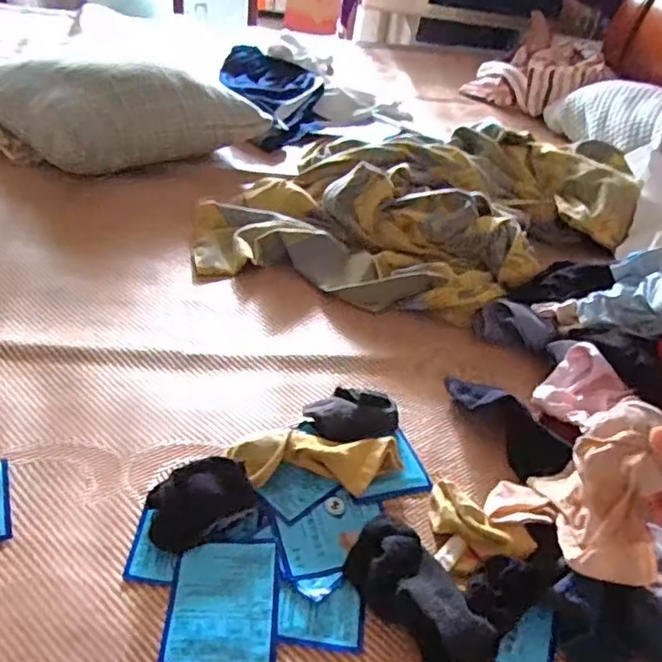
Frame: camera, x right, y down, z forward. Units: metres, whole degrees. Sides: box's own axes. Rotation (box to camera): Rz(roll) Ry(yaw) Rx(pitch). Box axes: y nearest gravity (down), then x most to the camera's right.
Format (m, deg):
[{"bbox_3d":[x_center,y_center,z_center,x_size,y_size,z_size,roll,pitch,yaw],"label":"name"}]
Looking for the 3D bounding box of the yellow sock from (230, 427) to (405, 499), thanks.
[{"bbox_3d":[-0.013,0.127,0.617,0.163,0.026,0.058,7,38,-3],"label":"yellow sock"}]

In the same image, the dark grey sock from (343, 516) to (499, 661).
[{"bbox_3d":[0.070,0.214,0.519,0.071,0.052,0.139,-18,47,-28],"label":"dark grey sock"}]

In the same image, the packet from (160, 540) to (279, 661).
[{"bbox_3d":[-0.088,0.223,0.520,0.087,0.006,0.107,4,38,-6],"label":"packet"}]

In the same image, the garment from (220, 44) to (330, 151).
[{"bbox_3d":[-0.132,-0.547,1.417,0.211,0.050,0.525,-4,40,-16],"label":"garment"}]

